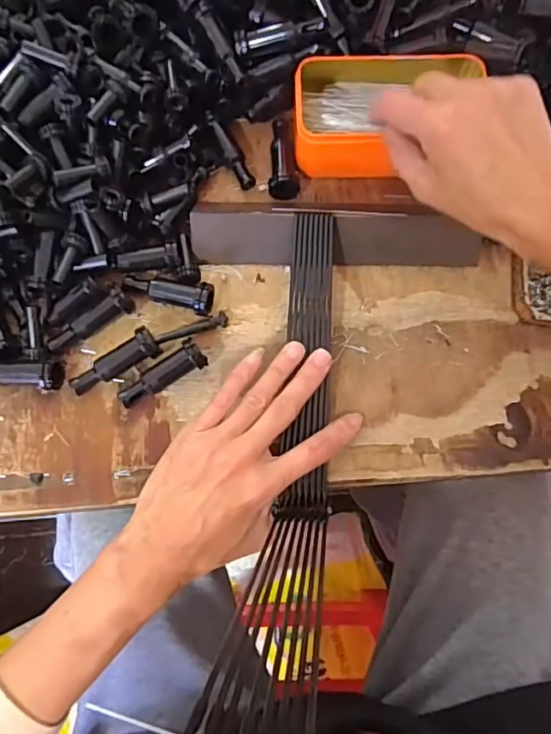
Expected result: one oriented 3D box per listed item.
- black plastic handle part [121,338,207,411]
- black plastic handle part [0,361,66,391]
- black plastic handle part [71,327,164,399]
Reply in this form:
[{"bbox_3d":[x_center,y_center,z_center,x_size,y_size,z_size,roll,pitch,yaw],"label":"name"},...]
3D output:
[{"bbox_3d":[-0.081,0.007,0.390,0.065,0.019,0.020,-35,80,-8],"label":"black plastic handle part"},{"bbox_3d":[-0.187,0.007,0.389,0.069,0.024,0.021,-1,77,-1],"label":"black plastic handle part"},{"bbox_3d":[-0.116,-0.004,0.394,0.067,0.021,0.020,-29,79,-7],"label":"black plastic handle part"}]

